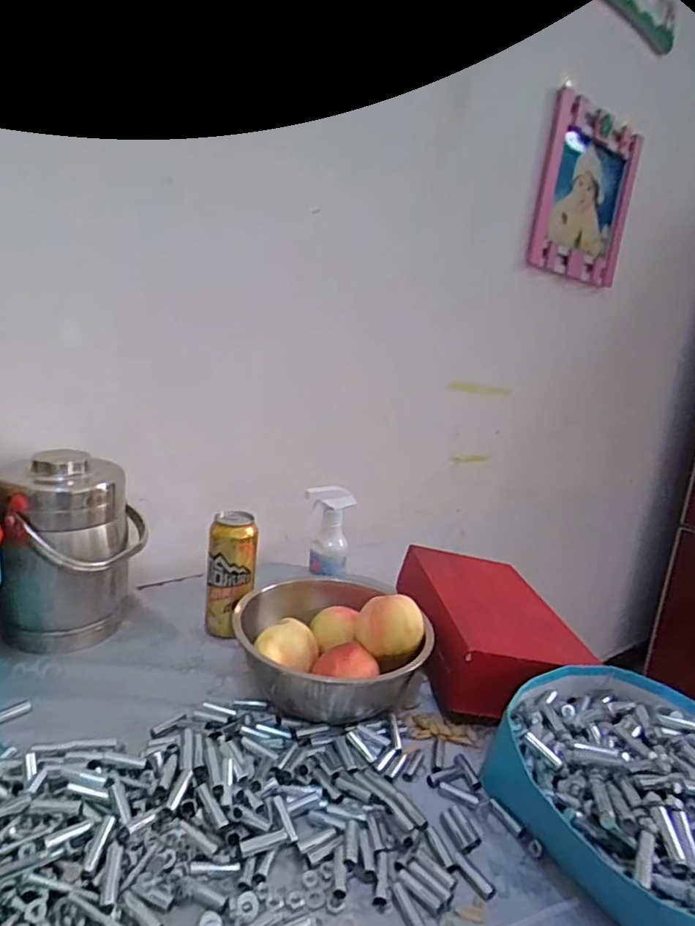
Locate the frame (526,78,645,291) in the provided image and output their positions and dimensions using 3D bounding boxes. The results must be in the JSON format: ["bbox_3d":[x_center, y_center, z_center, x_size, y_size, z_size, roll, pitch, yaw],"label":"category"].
[{"bbox_3d":[0.549,-0.611,1.324,0.349,0.339,0.034,-1,16,-35],"label":"frame"}]

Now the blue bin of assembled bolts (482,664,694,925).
[{"bbox_3d":[0.289,0.312,0.513,0.262,0.104,0.287,-4,18,-37],"label":"blue bin of assembled bolts"}]

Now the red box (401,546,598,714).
[{"bbox_3d":[0.190,0.219,0.779,0.186,0.086,0.309,5,15,-7],"label":"red box"}]

